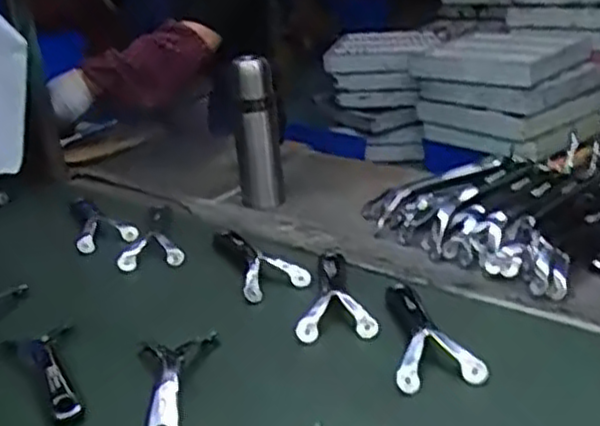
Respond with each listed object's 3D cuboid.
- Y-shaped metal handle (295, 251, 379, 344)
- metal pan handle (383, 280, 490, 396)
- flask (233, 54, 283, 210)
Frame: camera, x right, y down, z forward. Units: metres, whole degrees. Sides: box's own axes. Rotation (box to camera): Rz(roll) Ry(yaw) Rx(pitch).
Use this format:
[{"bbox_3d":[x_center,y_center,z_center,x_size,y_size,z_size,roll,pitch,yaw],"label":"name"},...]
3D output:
[{"bbox_3d":[0.045,0.088,0.907,0.086,0.023,0.201,-5,24,5],"label":"Y-shaped metal handle"},{"bbox_3d":[0.131,0.121,0.811,0.088,0.028,0.192,-8,24,-2],"label":"metal pan handle"},{"bbox_3d":[-0.066,-0.118,1.148,0.070,0.225,0.083,-9,24,-4],"label":"flask"}]

